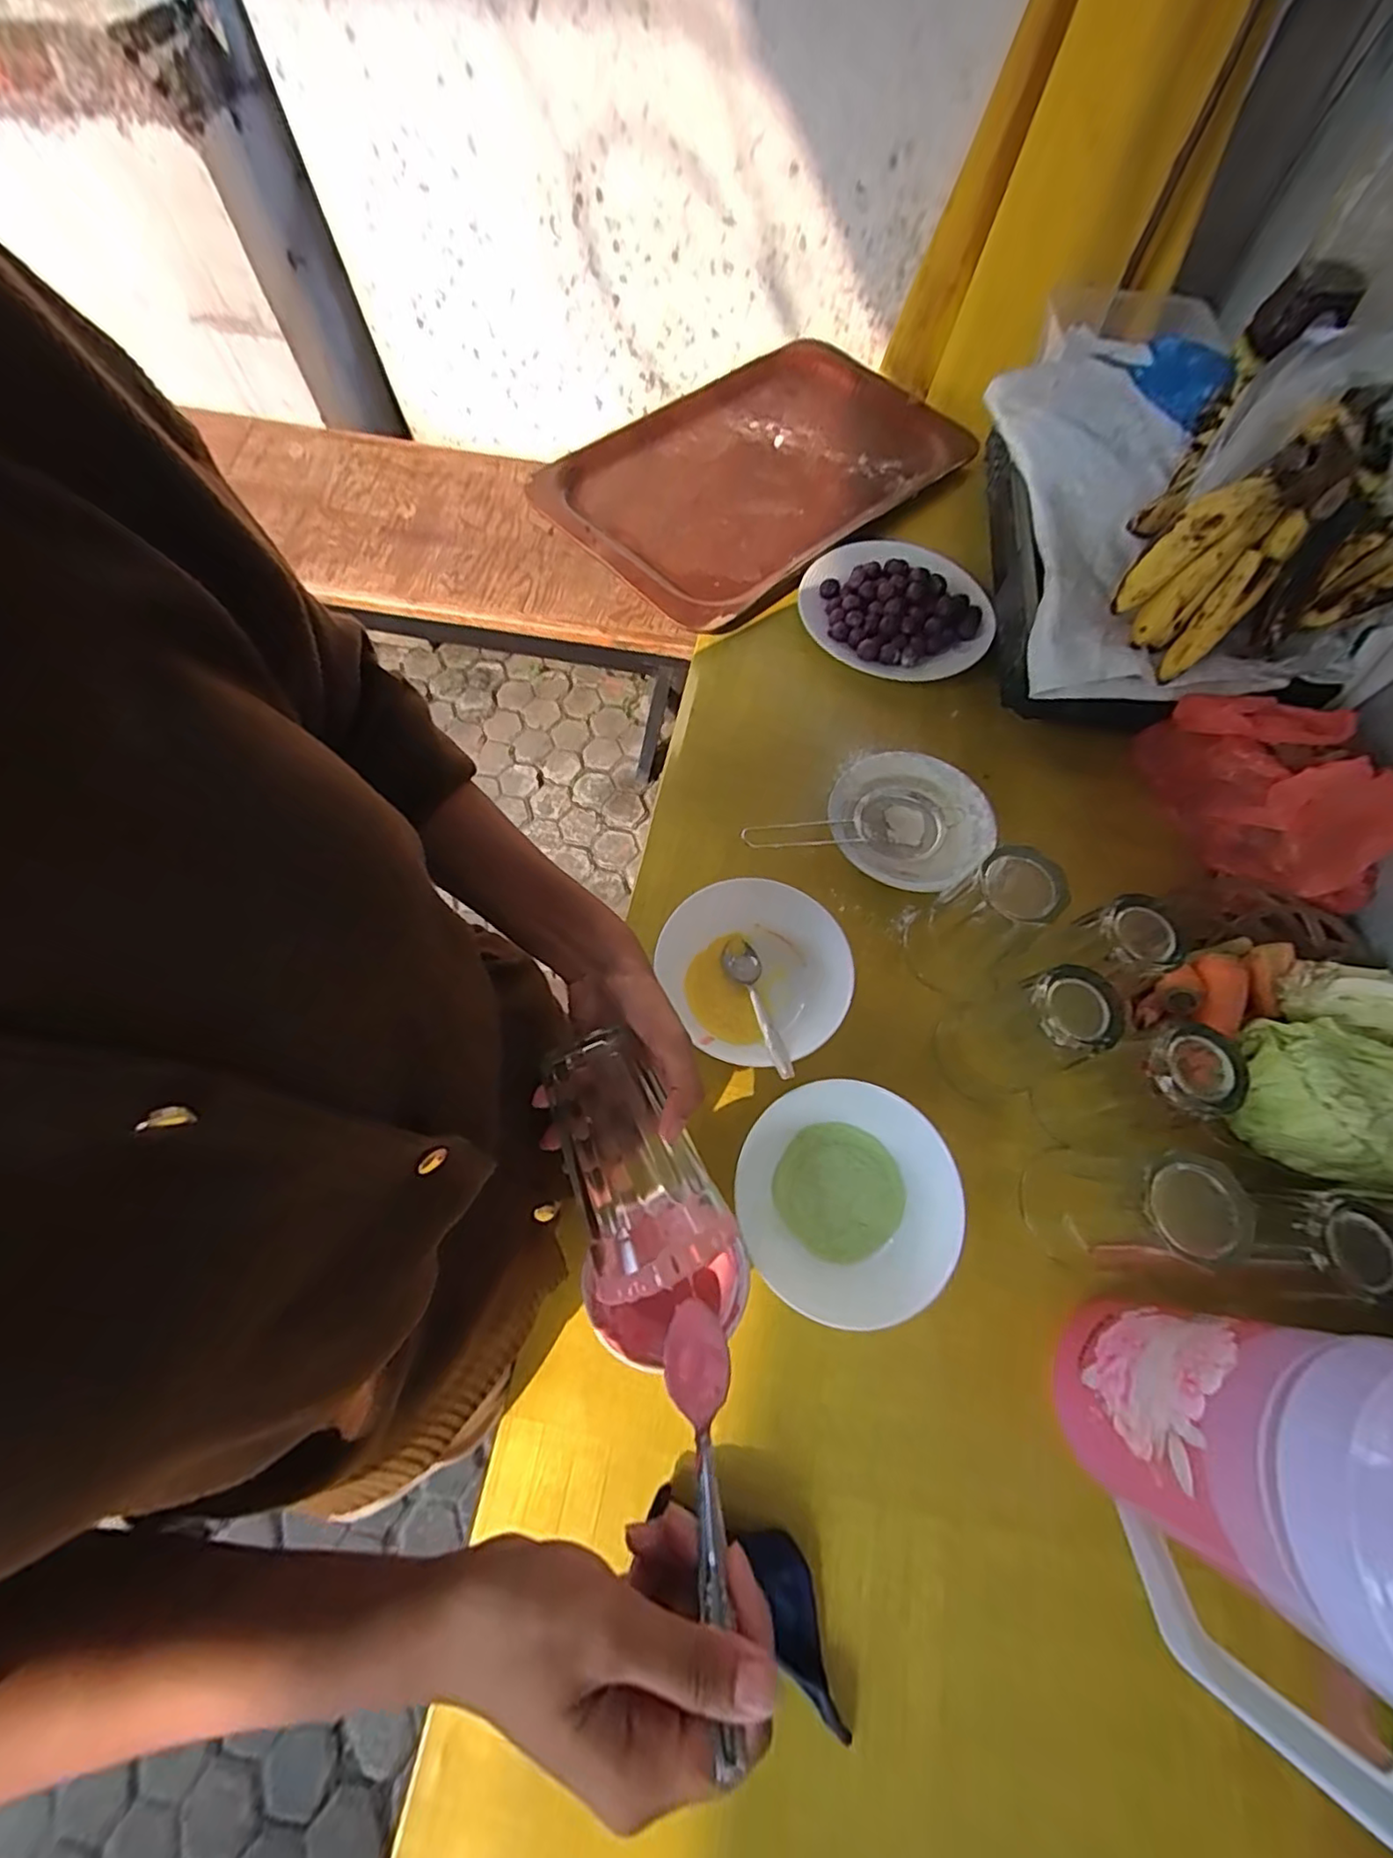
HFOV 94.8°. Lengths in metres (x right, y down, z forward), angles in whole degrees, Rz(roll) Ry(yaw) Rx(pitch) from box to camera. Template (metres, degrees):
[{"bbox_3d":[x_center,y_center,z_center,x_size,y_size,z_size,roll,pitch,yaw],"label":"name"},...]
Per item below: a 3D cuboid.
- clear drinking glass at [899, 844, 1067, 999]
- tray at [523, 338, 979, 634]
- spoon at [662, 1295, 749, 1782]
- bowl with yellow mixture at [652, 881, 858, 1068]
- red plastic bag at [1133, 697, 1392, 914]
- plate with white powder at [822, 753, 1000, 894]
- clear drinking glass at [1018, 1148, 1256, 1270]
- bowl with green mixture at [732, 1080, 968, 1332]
[{"bbox_3d":[0.215,-0.001,0.491,0.066,0.131,0.076,-37,74,-17],"label":"clear drinking glass"},{"bbox_3d":[0.066,-0.562,0.772,0.337,0.045,0.493,43,71,14],"label":"tray"},{"bbox_3d":[0.004,0.221,0.252,0.028,0.008,0.135,-2,36,-4],"label":"spoon"},{"bbox_3d":[0.046,0.030,0.496,0.127,0.055,0.146,-25,71,-13],"label":"bowl with yellow mixture"},{"bbox_3d":[0.474,-0.113,0.524,0.075,0.120,0.197,-18,67,-10],"label":"red plastic bag"},{"bbox_3d":[0.183,-0.089,0.564,0.133,0.035,0.131,1,67,-3],"label":"plate with white powder"},{"bbox_3d":[0.276,0.176,0.411,0.067,0.125,0.067,1,67,-3],"label":"clear drinking glass"},{"bbox_3d":[0.105,0.176,0.435,0.160,0.060,0.136,-23,70,-12],"label":"bowl with green mixture"}]

